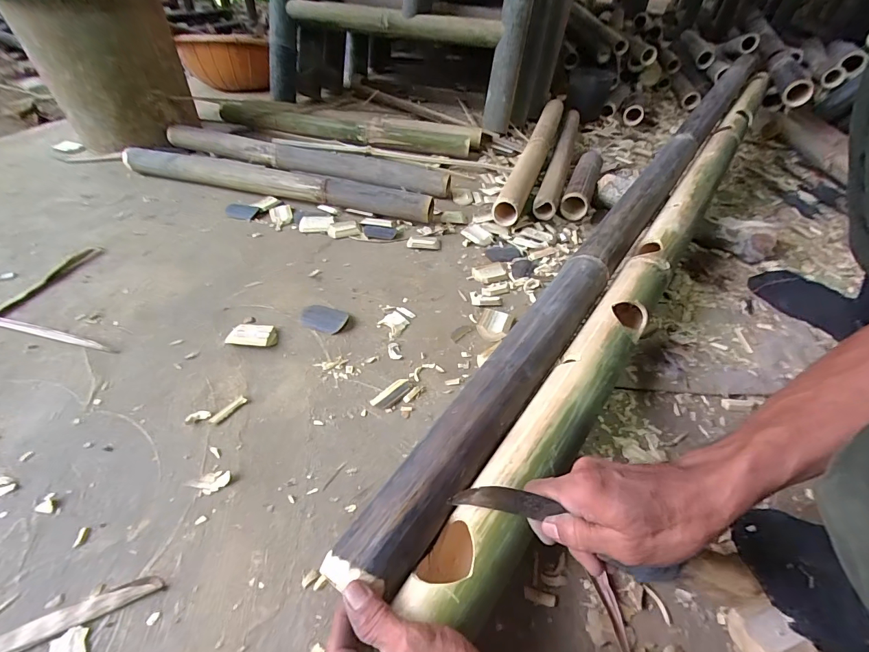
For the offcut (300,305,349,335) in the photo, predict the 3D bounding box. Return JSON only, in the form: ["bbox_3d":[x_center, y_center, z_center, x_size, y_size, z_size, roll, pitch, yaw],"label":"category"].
[{"bbox_3d":[-0.166,-0.012,0.583,0.069,0.011,0.045,14,47,8],"label":"offcut"}]

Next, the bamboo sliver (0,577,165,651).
[{"bbox_3d":[-0.317,0.249,0.325,0.154,0.007,0.019,-16,50,-19],"label":"bamboo sliver"}]

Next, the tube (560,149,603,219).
[{"bbox_3d":[0.333,-0.324,0.869,0.050,0.065,0.277,21,48,14],"label":"tube"}]

